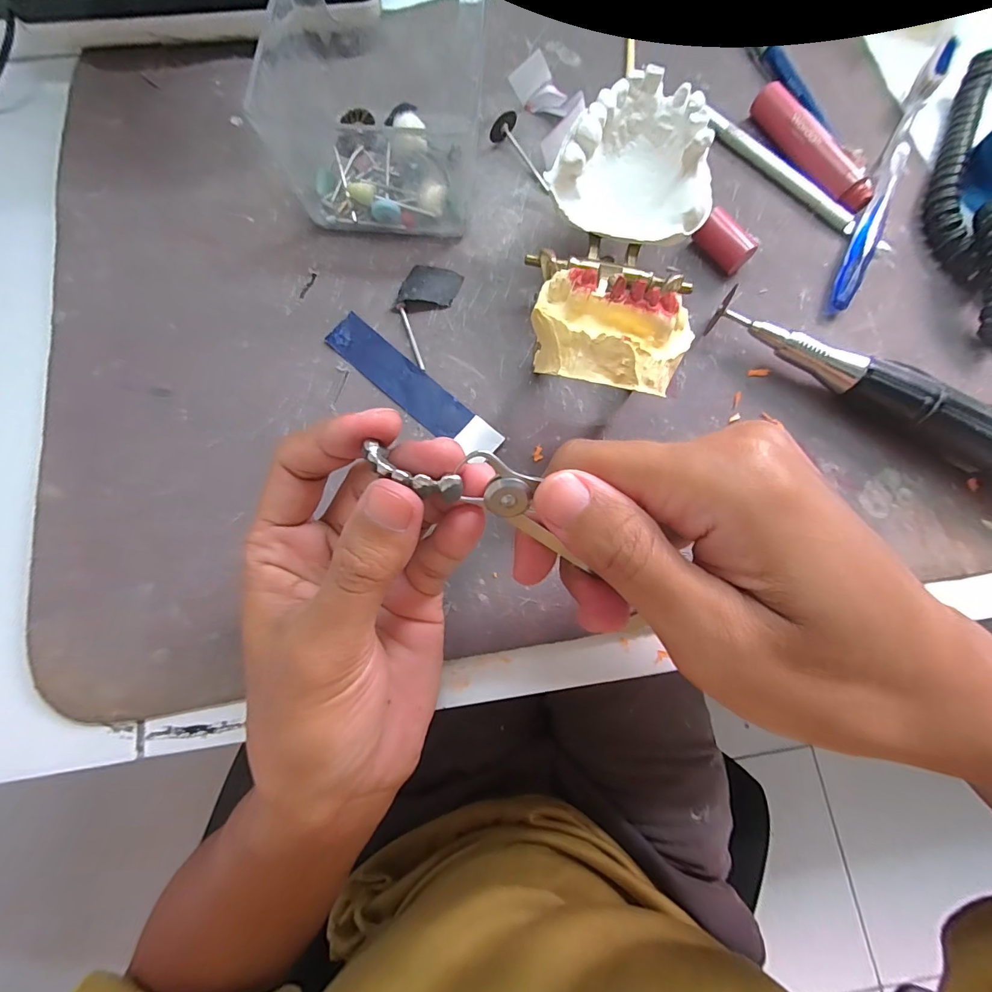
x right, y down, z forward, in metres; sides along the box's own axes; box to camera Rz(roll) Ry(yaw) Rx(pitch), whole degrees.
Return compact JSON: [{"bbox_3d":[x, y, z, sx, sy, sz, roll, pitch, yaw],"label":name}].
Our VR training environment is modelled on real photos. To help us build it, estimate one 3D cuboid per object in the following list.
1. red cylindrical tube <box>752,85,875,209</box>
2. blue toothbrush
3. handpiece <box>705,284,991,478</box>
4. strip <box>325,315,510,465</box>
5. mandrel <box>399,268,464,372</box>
[{"bbox_3d":[0.174,-0.194,0.251,0.014,0.017,0.091,-28,79,-7],"label":"red cylindrical tube"},{"bbox_3d":[0.222,-0.186,0.252,0.013,0.013,0.204,28,79,5],"label":"blue toothbrush"},{"bbox_3d":[0.183,-0.046,0.211,0.172,0.028,0.021,31,79,6],"label":"handpiece"},{"bbox_3d":[-0.041,-0.053,0.221,0.101,0.004,0.021,40,80,7],"label":"strip"},{"bbox_3d":[-0.039,-0.096,0.230,0.027,0.007,0.057,21,78,4],"label":"mandrel"}]

